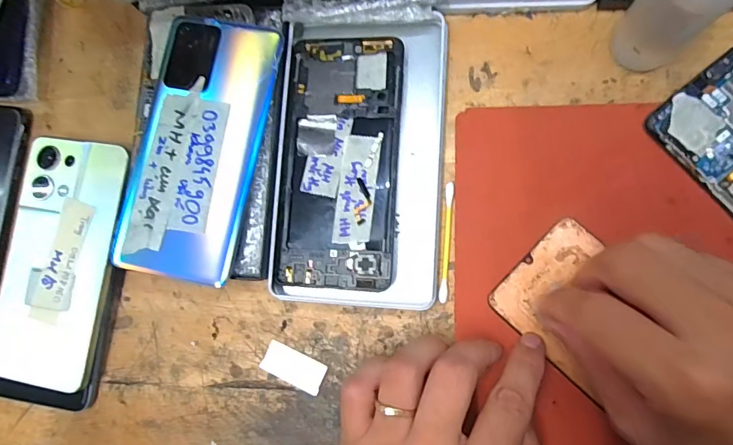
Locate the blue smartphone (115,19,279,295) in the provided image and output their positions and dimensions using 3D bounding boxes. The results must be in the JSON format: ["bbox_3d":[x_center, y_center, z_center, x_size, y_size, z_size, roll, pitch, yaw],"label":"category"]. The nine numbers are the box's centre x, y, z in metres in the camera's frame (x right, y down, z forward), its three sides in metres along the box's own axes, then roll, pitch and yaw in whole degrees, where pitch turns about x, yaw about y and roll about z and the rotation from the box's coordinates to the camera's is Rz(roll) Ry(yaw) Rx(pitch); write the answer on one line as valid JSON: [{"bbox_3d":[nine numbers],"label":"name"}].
[{"bbox_3d":[-0.100,-0.046,0.265,0.073,0.009,0.158,12,84,-3],"label":"blue smartphone"}]

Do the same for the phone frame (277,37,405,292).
[{"bbox_3d":[-0.016,-0.039,0.272,0.070,0.009,0.155,3,86,9],"label":"phone frame"}]

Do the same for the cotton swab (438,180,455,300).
[{"bbox_3d":[0.048,0.012,0.262,0.005,0.004,0.071,4,86,9],"label":"cotton swab"}]

